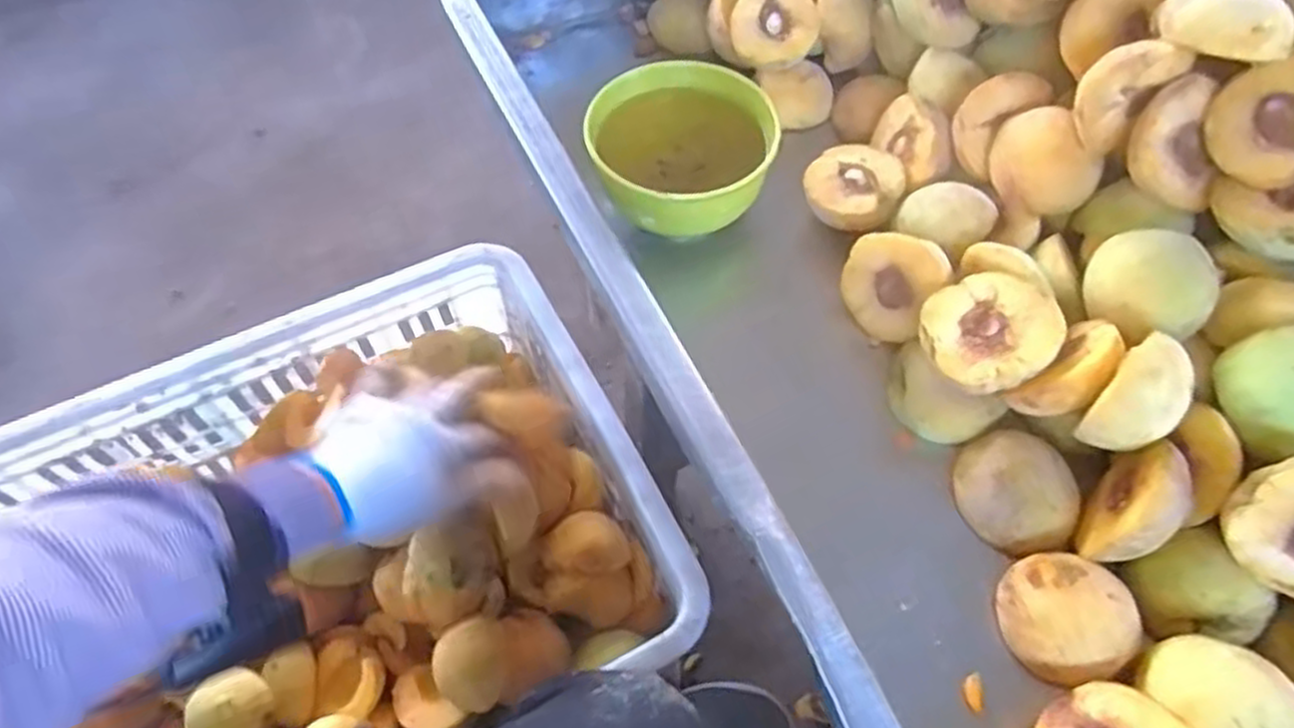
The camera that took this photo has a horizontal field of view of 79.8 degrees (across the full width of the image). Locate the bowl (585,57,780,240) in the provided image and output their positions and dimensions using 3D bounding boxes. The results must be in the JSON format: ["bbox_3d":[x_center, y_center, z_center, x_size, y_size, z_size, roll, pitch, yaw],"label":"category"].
[{"bbox_3d":[0.020,-0.123,0.452,0.102,0.044,0.099,0,61,-1],"label":"bowl"}]

